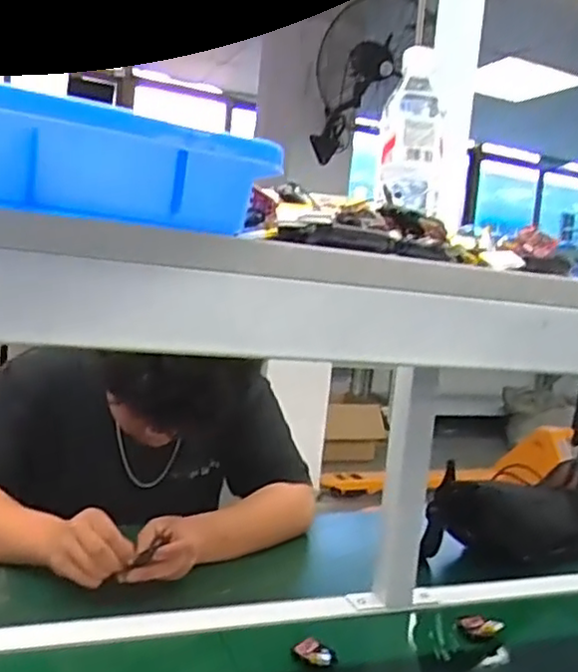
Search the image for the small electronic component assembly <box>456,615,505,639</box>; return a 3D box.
[{"bbox_3d":[0.234,0.357,0.834,0.057,0.024,0.019,-10,-4,31],"label":"small electronic component assembly"}]

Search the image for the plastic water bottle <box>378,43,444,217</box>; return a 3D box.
[{"bbox_3d":[0.126,-0.208,0.692,0.062,0.175,0.065,7,5,10],"label":"plastic water bottle"}]

